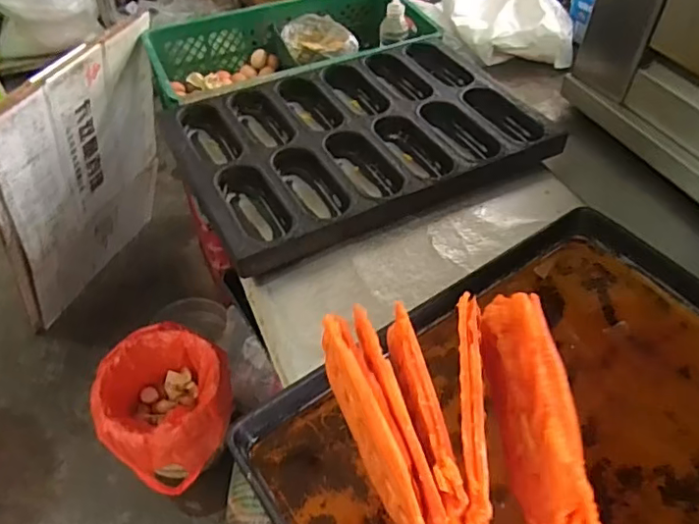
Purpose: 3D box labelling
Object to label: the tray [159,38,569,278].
[{"bbox_3d":[0.011,-0.224,0.983,0.603,0.049,0.430,-21,52,-16],"label":"tray"}]

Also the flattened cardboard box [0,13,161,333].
[{"bbox_3d":[-0.662,-0.190,1.428,0.032,0.753,0.530,29,56,3],"label":"flattened cardboard box"}]

